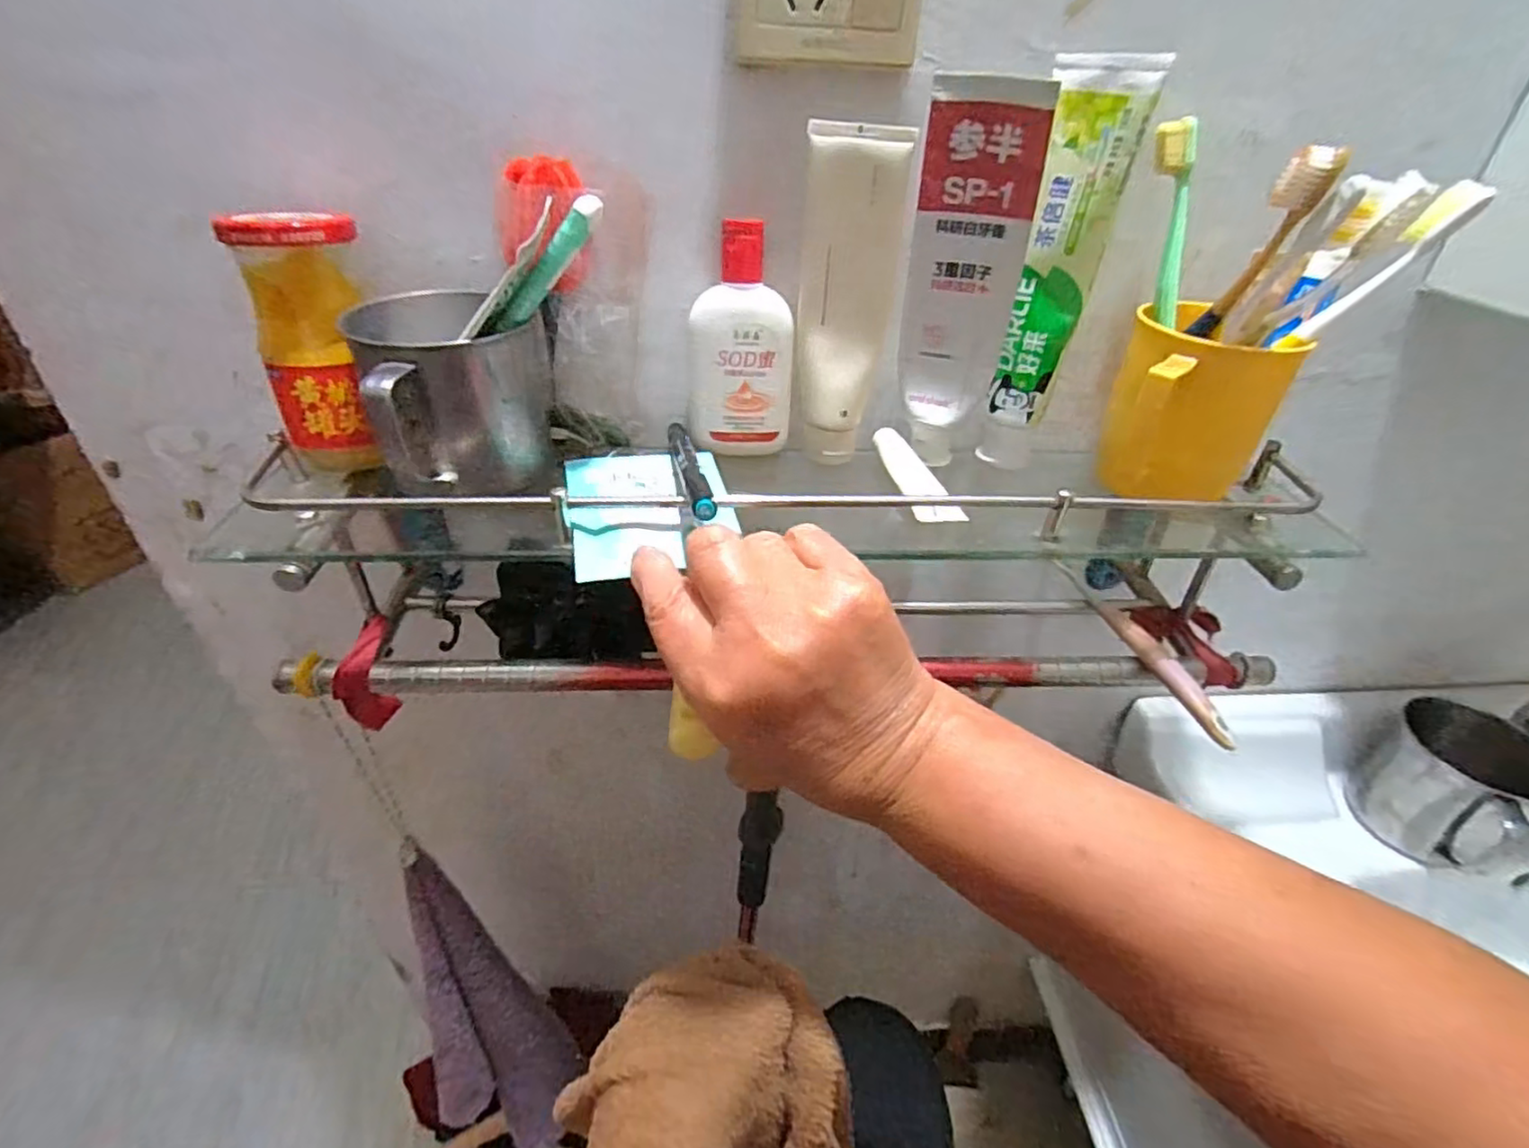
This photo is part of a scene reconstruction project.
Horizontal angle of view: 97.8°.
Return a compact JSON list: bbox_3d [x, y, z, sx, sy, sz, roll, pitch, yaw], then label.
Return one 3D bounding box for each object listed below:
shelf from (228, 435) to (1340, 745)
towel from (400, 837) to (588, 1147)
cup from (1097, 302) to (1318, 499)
[{"bbox_3d":[0.021,-0.004,0.420,0.568,0.146,0.185,3,34,1],"label":"shelf"},{"bbox_3d":[-0.238,0.384,0.572,0.086,0.401,0.062,-4,35,-9],"label":"towel"},{"bbox_3d":[0.227,-0.083,0.357,0.076,0.087,0.074,23,40,28],"label":"cup"}]

